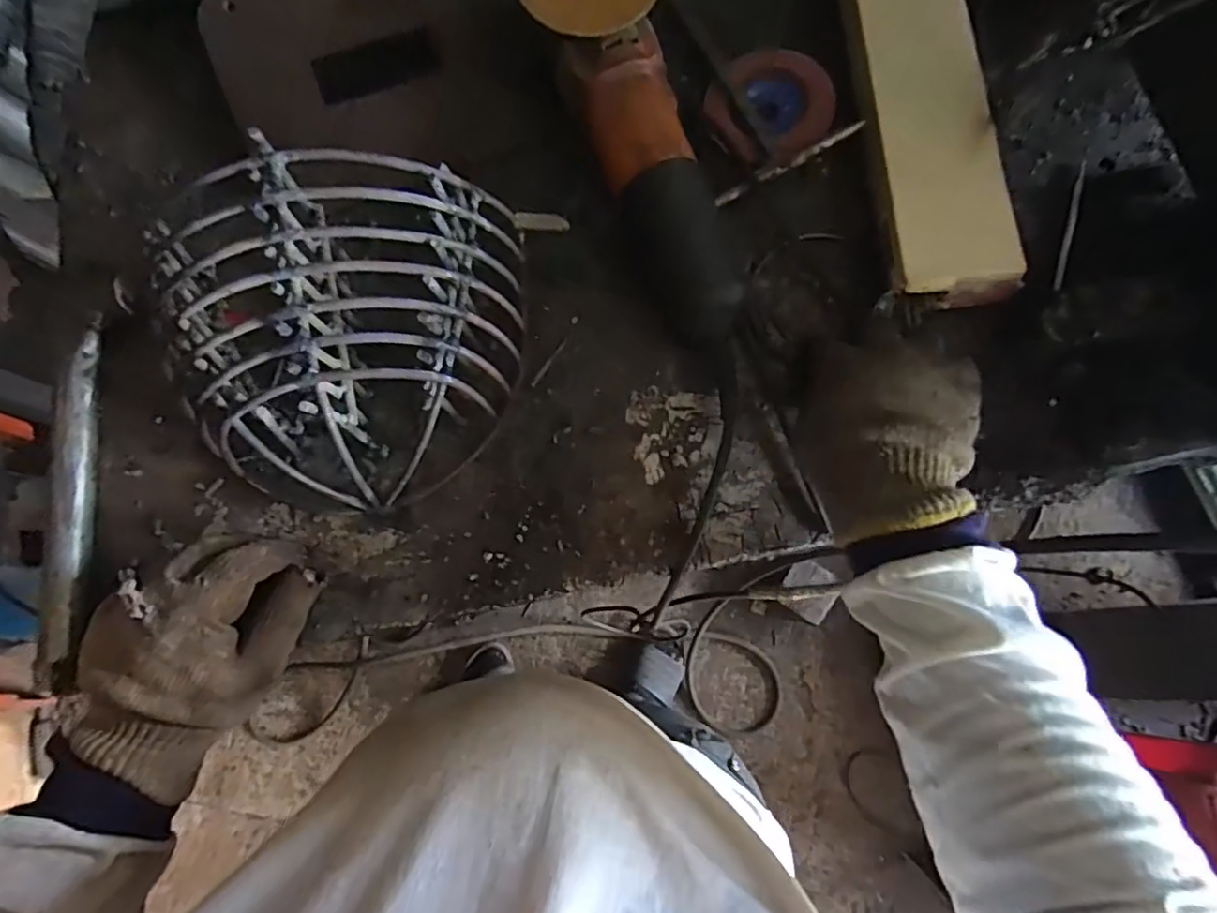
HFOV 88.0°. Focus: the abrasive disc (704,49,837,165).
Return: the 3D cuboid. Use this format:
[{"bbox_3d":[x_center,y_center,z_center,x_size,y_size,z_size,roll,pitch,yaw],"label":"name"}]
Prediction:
[{"bbox_3d":[0.118,-0.261,0.475,0.091,0.026,0.088,0,78,0],"label":"abrasive disc"}]

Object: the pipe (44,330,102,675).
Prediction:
[{"bbox_3d":[-0.328,0.022,0.386,0.015,0.022,0.205,-5,78,-1],"label":"pipe"}]

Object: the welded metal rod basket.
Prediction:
[{"bbox_3d":[-0.155,-0.069,0.377,0.195,0.121,0.182,0,78,0],"label":"welded metal rod basket"}]

